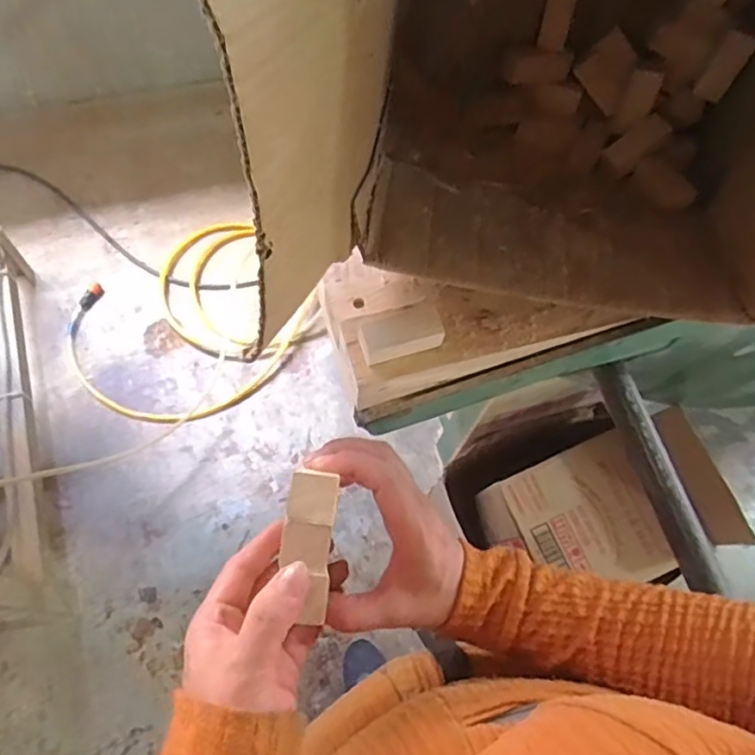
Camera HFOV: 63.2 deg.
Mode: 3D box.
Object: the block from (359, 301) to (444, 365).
[{"bbox_3d":[0.018,-0.031,0.460,0.059,0.018,0.031,-20,71,-12],"label":"block"}]

